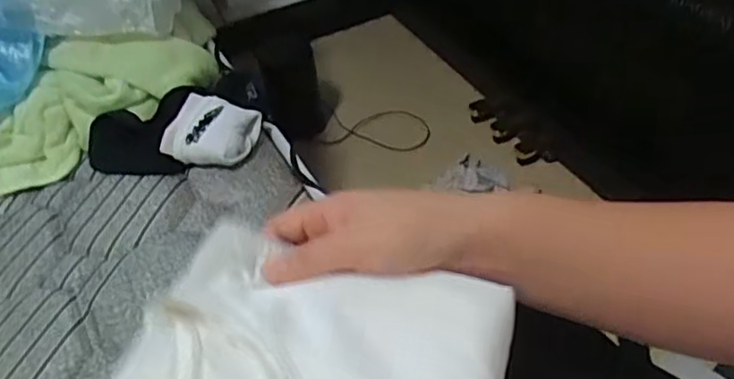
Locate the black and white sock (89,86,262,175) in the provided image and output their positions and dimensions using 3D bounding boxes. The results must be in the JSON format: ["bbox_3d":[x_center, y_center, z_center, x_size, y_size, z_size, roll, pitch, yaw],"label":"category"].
[{"bbox_3d":[-0.196,-0.069,0.669,0.169,0.043,0.107,-1,45,6],"label":"black and white sock"}]

